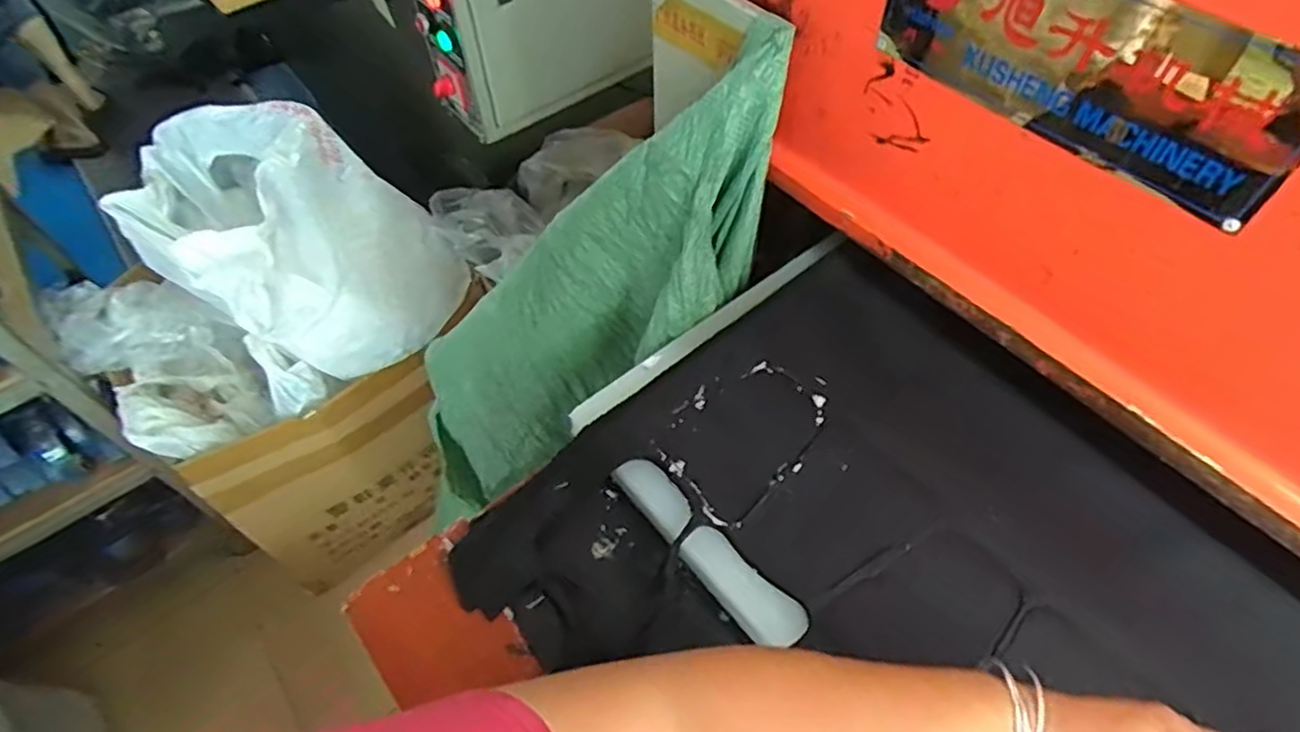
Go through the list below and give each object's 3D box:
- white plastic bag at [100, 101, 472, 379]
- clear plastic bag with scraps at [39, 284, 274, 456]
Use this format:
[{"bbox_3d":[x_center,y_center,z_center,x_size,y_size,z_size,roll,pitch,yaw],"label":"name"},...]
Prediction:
[{"bbox_3d":[-0.608,-0.221,1.158,0.515,0.343,0.363,28,61,19],"label":"white plastic bag"},{"bbox_3d":[-0.773,-0.010,1.098,0.330,0.215,0.205,36,64,23],"label":"clear plastic bag with scraps"}]

